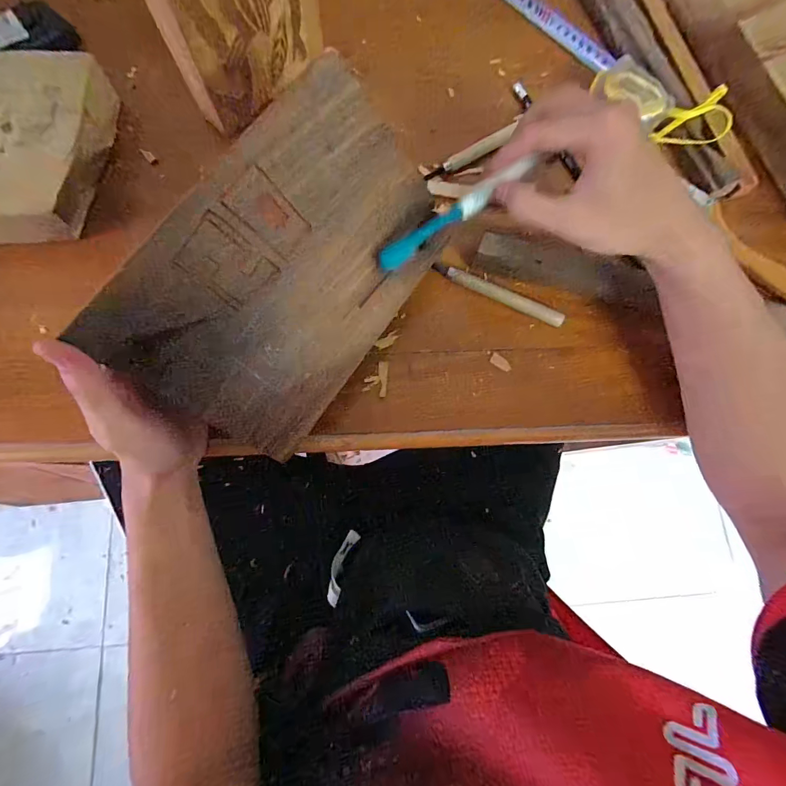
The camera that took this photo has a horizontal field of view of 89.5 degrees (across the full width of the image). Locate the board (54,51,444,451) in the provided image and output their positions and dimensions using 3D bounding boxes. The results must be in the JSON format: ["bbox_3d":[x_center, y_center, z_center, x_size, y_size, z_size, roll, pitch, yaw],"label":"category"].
[{"bbox_3d":[-0.057,-0.076,0.254,0.141,0.010,0.219,42,77,-36],"label":"board"}]

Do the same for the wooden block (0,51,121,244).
[{"bbox_3d":[-0.320,-0.204,0.336,0.132,0.036,0.173,-2,77,-1],"label":"wooden block"}]

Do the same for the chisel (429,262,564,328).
[{"bbox_3d":[0.088,-0.084,0.337,0.115,0.012,0.011,27,78,5],"label":"chisel"}]

